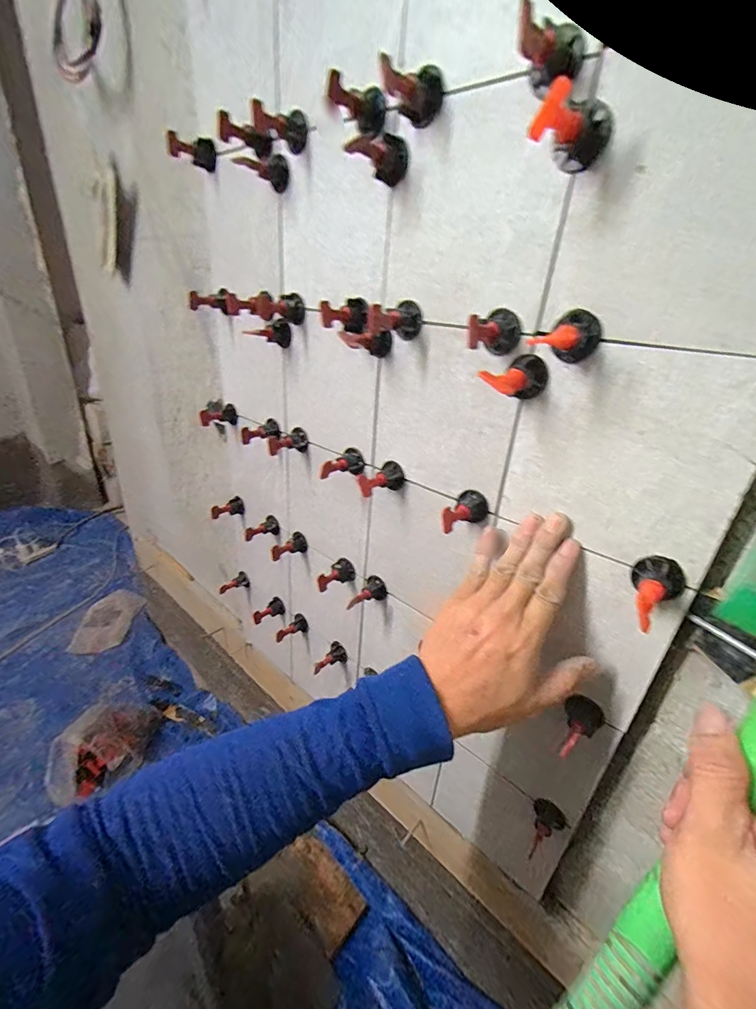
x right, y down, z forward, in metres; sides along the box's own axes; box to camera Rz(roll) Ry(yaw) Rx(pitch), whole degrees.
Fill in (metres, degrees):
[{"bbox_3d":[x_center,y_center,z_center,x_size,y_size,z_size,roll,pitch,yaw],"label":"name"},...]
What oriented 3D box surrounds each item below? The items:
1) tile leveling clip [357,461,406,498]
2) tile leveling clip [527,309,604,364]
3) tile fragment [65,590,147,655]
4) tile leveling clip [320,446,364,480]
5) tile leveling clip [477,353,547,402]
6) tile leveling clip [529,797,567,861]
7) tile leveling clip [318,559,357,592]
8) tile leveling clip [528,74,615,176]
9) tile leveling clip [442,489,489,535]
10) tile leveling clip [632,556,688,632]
[{"bbox_3d":[0.003,-0.022,0.413,0.029,0.028,0.050,21,31,29],"label":"tile leveling clip"},{"bbox_3d":[0.121,-0.106,0.261,0.030,0.031,0.057,21,31,29],"label":"tile leveling clip"},{"bbox_3d":[-0.829,0.360,1.257,0.145,0.016,0.204,16,57,4],"label":"tile fragment"},{"bbox_3d":[-0.038,-0.042,0.446,0.027,0.027,0.049,19,30,27],"label":"tile leveling clip"},{"bbox_3d":[0.098,-0.090,0.297,0.054,0.031,0.026,-19,35,-39],"label":"tile leveling clip"},{"bbox_3d":[0.166,0.329,0.415,0.030,0.035,0.042,25,33,35],"label":"tile leveling clip"},{"bbox_3d":[-0.055,0.091,0.518,0.048,0.025,0.029,-28,40,-29],"label":"tile leveling clip"},{"bbox_3d":[0.109,-0.214,0.229,0.030,0.032,0.054,21,31,29],"label":"tile leveling clip"},{"bbox_3d":[0.077,0.009,0.362,0.030,0.028,0.049,17,29,22],"label":"tile leveling clip"},{"bbox_3d":[0.184,0.058,0.275,0.031,0.027,0.056,25,33,35],"label":"tile leveling clip"}]

